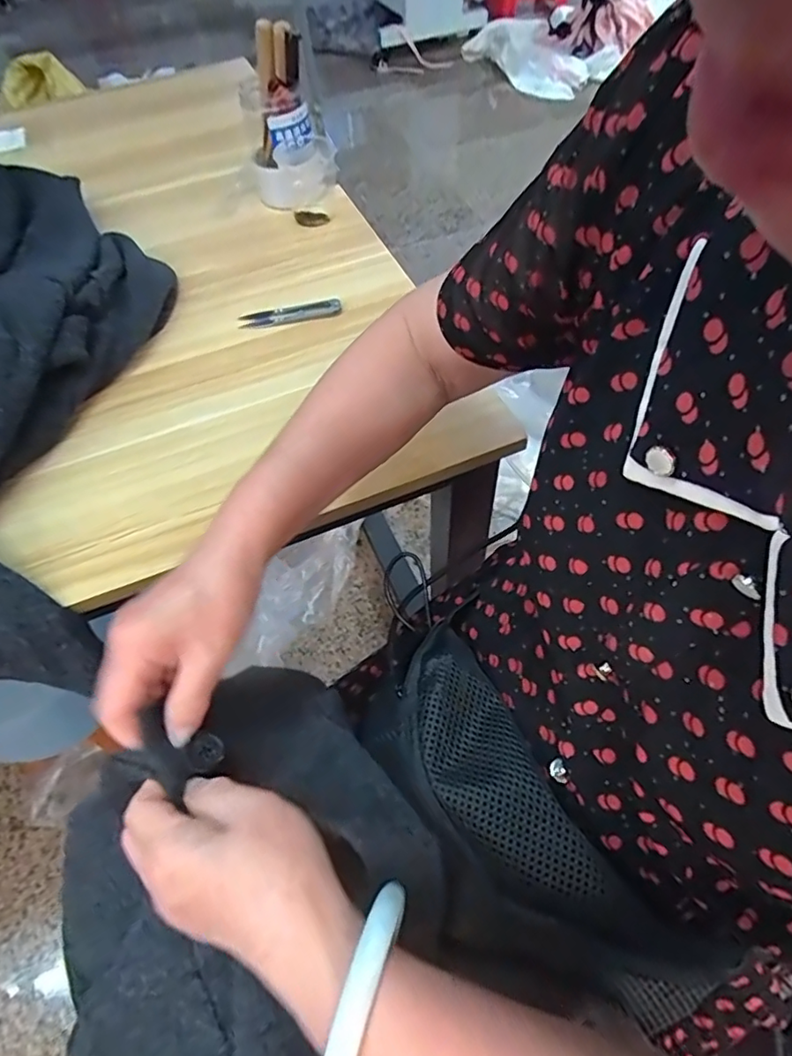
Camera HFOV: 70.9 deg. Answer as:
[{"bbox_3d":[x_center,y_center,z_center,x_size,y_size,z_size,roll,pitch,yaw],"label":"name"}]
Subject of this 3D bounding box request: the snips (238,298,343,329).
[{"bbox_3d":[-0.106,-0.217,0.562,0.101,0.007,0.023,-10,56,-3],"label":"snips"}]

